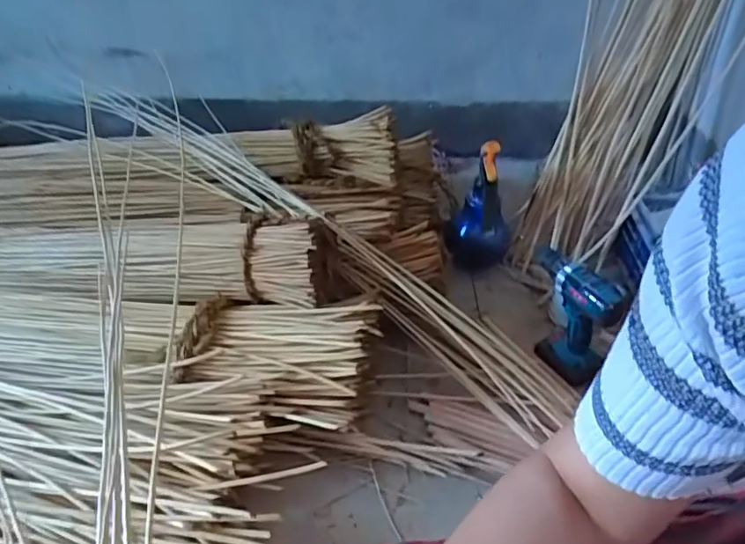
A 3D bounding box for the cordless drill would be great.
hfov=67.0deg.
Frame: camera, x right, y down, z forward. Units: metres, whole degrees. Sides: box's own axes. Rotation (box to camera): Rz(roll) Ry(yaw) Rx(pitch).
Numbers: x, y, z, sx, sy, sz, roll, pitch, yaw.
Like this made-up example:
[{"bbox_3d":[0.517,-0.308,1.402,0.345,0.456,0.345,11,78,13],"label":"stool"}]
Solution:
[{"bbox_3d":[0.352,0.081,1.025,0.066,0.232,0.179,-8,41,-12],"label":"cordless drill"}]

